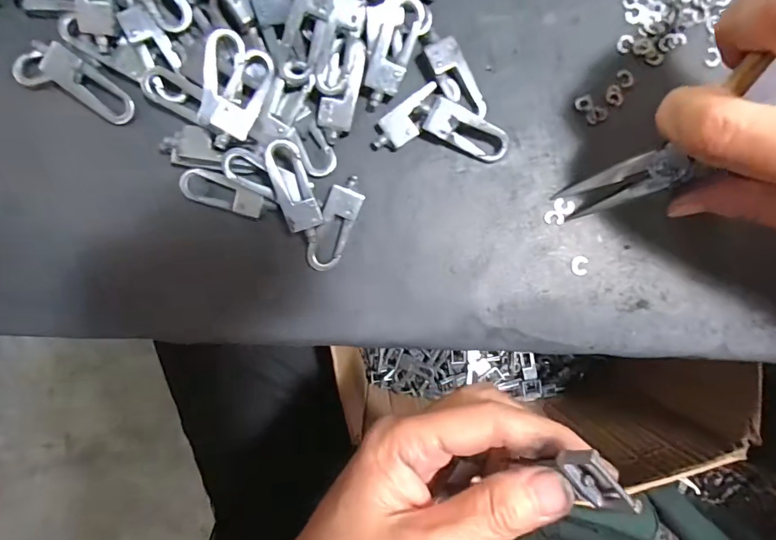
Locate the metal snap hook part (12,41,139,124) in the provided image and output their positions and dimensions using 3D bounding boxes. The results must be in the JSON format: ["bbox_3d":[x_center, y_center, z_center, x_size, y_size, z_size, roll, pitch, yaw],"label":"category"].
[{"bbox_3d":[-0.138,-0.084,0.186,0.053,0.011,0.021,23,92,-1],"label":"metal snap hook part"}]

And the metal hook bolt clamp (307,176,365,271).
[{"bbox_3d":[-0.024,-0.021,0.191,0.015,0.004,0.043,23,92,-1],"label":"metal hook bolt clamp"}]

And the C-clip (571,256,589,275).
[{"bbox_3d":[0.088,-0.002,0.192,0.007,0.004,0.009,8,92,0],"label":"C-clip"}]

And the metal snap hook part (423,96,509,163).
[{"bbox_3d":[0.036,-0.061,0.185,0.038,0.007,0.015,23,92,-14],"label":"metal snap hook part"}]

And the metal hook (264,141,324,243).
[{"bbox_3d":[-0.040,-0.034,0.183,0.015,0.005,0.043,-17,103,-1],"label":"metal hook"}]

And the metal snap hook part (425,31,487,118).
[{"bbox_3d":[0.029,-0.084,0.185,0.014,0.008,0.040,-29,92,1],"label":"metal snap hook part"}]

